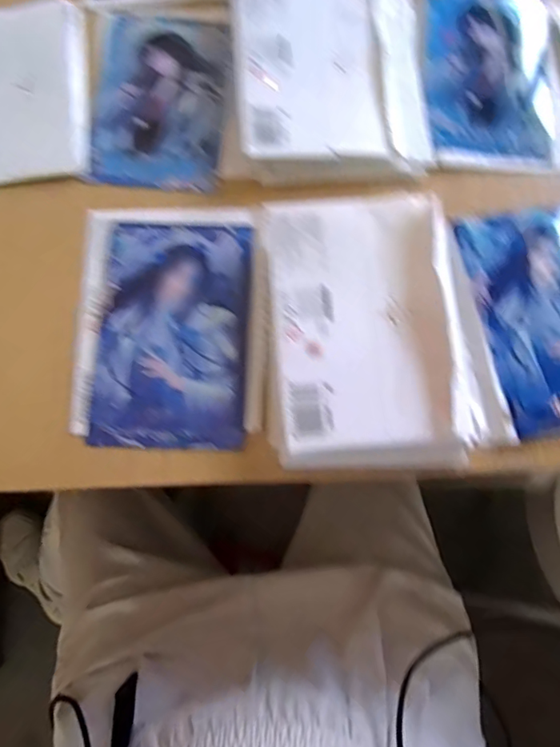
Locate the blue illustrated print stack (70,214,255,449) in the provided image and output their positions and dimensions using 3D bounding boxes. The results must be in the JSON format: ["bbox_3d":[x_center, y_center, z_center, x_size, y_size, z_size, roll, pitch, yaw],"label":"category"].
[{"bbox_3d":[-0.081,-0.039,0.373,0.128,0.007,0.181,0,75,-1],"label":"blue illustrated print stack"}]

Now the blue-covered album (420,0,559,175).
[{"bbox_3d":[0.184,-0.258,0.437,0.120,0.004,0.189,-1,75,-1],"label":"blue-covered album"}]

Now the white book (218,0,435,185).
[{"bbox_3d":[0.036,-0.250,0.422,0.157,0.026,0.185,-2,75,-2],"label":"white book"}]

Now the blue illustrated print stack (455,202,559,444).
[{"bbox_3d":[0.203,-0.044,0.377,0.116,0.007,0.177,-7,75,-3],"label":"blue illustrated print stack"}]

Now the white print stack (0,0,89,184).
[{"bbox_3d":[-0.224,-0.233,0.421,0.126,0.011,0.170,-5,75,-2],"label":"white print stack"}]

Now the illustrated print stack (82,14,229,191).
[{"bbox_3d":[-0.100,-0.231,0.427,0.111,0.008,0.173,-1,75,-1],"label":"illustrated print stack"}]

